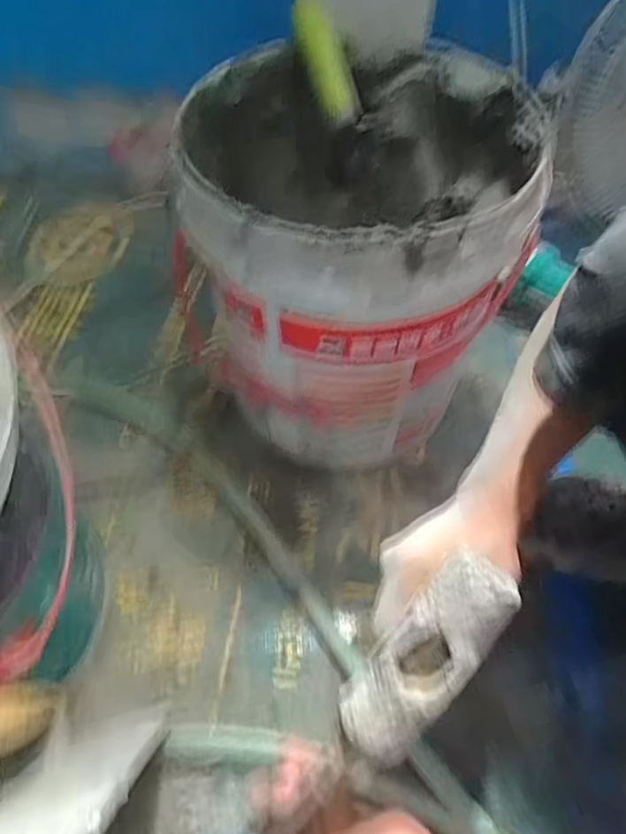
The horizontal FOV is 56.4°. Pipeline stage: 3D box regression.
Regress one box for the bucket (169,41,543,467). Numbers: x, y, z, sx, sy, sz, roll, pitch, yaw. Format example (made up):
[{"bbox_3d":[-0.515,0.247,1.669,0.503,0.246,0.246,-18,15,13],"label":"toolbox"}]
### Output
[{"bbox_3d":[0.044,-0.162,0.596,0.300,0.273,0.318,-2,53,0],"label":"bucket"}]

